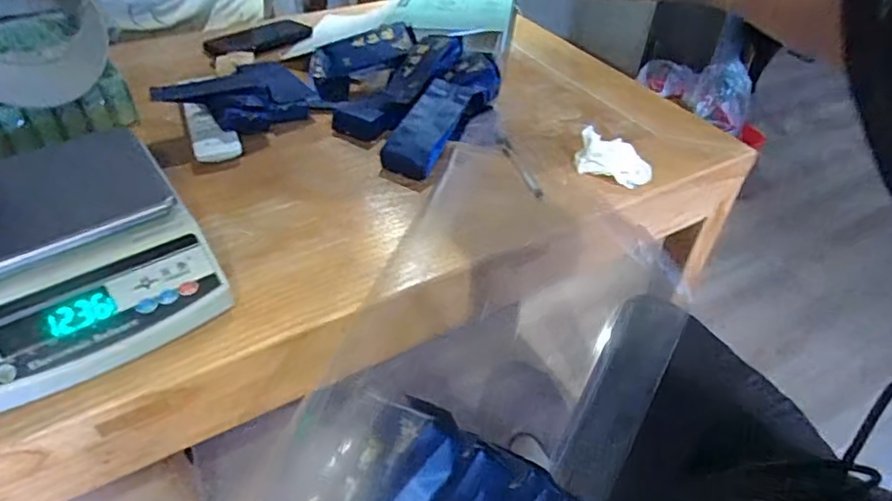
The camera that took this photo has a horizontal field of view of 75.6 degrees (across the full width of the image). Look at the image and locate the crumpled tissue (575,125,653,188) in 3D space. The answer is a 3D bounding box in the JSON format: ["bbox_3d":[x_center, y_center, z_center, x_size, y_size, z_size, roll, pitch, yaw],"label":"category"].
[{"bbox_3d":[0.199,-0.108,0.676,0.087,0.045,0.048,17,44,14],"label":"crumpled tissue"}]

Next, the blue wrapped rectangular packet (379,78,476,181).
[{"bbox_3d":[-0.022,-0.147,0.676,0.057,0.026,0.140,23,69,20],"label":"blue wrapped rectangular packet"}]

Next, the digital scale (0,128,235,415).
[{"bbox_3d":[-0.312,-0.004,0.480,0.189,0.090,0.225,-26,50,-29],"label":"digital scale"}]

